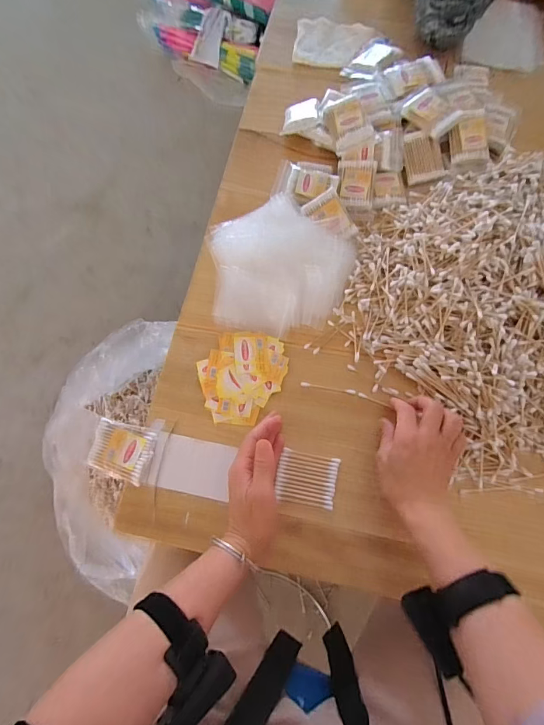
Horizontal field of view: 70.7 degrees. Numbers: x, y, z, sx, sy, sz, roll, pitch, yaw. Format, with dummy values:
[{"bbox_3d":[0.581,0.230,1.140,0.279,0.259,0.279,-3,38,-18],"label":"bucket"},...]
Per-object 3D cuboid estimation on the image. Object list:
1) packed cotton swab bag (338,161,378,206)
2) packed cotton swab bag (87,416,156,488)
[{"bbox_3d":[0.127,-0.266,0.572,0.055,0.013,0.066,5,89,6],"label":"packed cotton swab bag"},{"bbox_3d":[-0.181,0.105,0.461,0.075,0.012,0.062,16,71,4],"label":"packed cotton swab bag"}]

